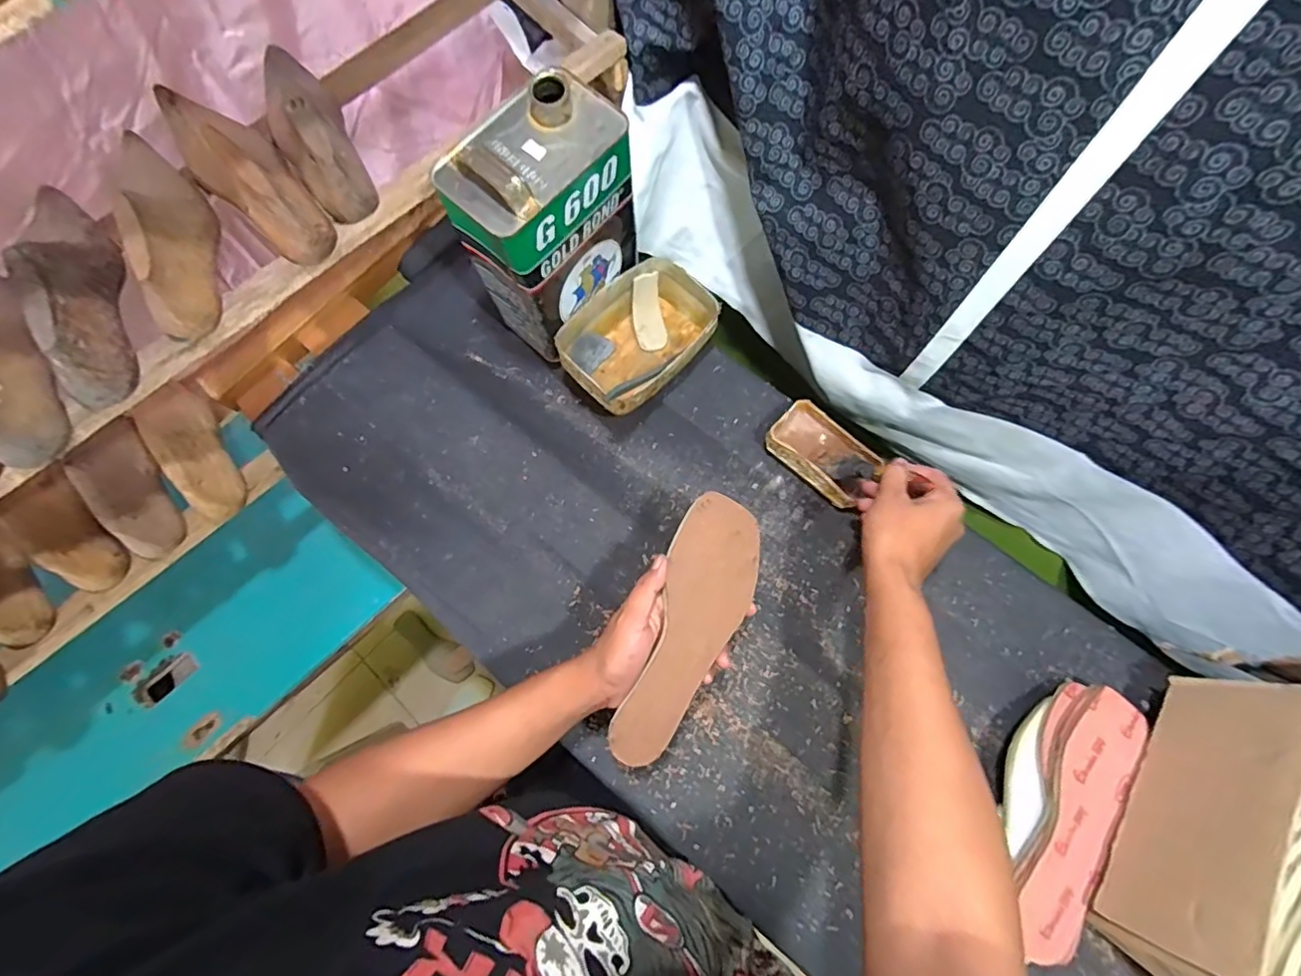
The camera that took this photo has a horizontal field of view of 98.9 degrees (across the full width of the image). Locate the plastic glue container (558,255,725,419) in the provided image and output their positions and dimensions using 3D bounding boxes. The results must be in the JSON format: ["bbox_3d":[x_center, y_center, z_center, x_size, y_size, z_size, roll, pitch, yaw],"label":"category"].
[{"bbox_3d":[-0.012,-0.178,0.668,0.129,0.070,0.192,40,75,11],"label":"plastic glue container"}]

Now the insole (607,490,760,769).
[{"bbox_3d":[0.037,0.126,0.496,0.078,0.015,0.239,20,83,-2],"label":"insole"}]

